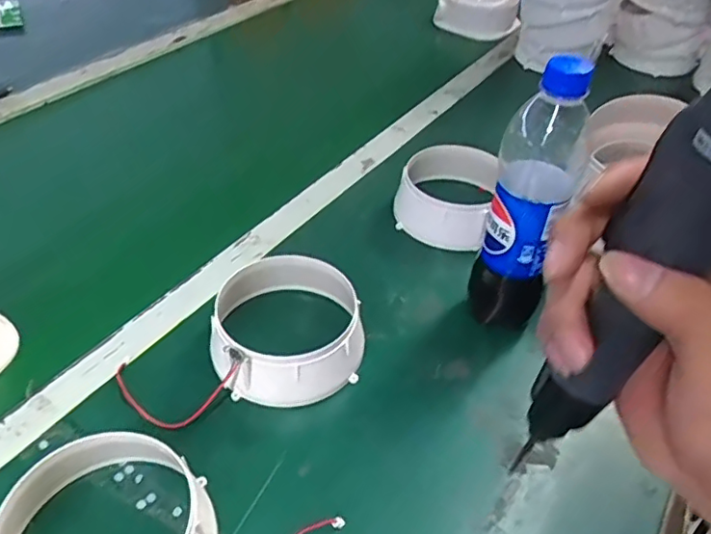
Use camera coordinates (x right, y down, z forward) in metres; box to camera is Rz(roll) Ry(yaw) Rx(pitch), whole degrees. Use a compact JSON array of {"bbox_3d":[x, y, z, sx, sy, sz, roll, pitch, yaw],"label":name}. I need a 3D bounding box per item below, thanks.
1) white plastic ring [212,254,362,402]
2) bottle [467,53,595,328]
[{"bbox_3d":[-0.055,0.051,0.502,0.123,0.061,0.111,3,42,0],"label":"white plastic ring"},{"bbox_3d":[0.141,-0.052,0.491,0.064,0.241,0.065,18,44,16],"label":"bottle"}]

